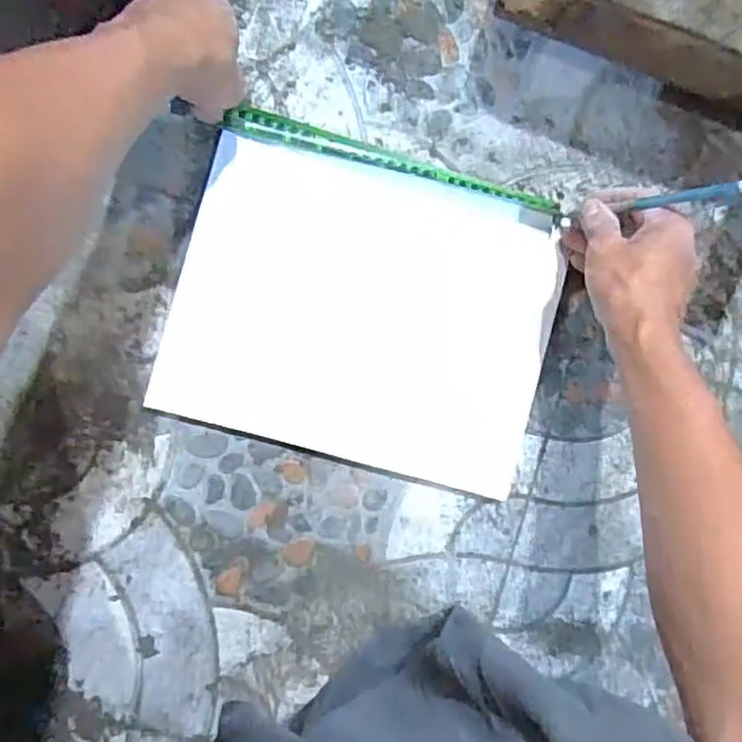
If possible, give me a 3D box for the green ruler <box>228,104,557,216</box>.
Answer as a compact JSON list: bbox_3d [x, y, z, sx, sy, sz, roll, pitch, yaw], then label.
[{"bbox_3d":[0.024,-0.168,0.542,0.270,0.008,0.021,12,83,-8],"label":"green ruler"}]

